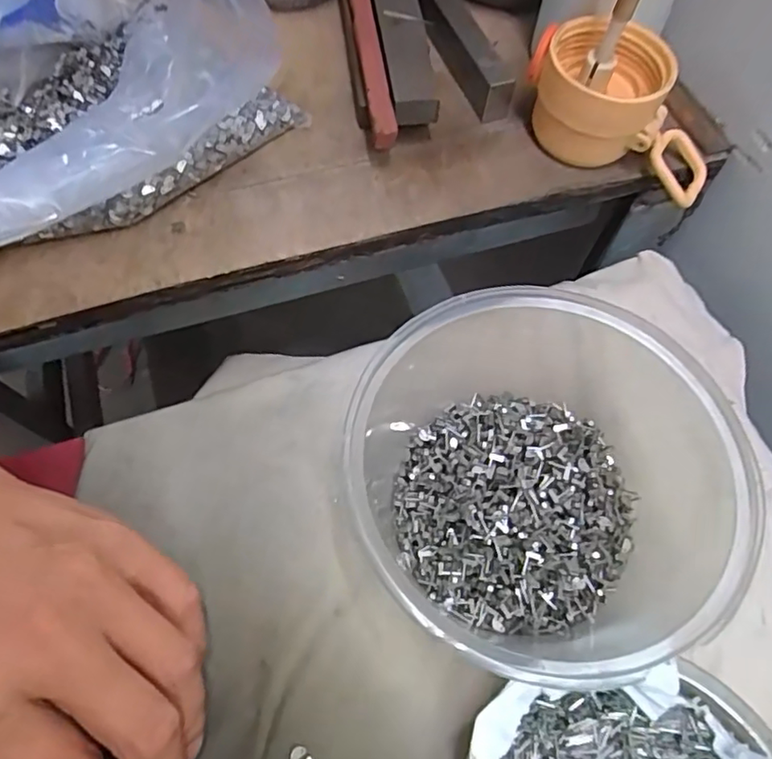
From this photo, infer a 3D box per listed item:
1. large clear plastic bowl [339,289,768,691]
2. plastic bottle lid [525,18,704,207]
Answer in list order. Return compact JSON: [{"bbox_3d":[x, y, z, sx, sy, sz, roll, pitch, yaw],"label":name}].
[{"bbox_3d":[0.056,0.039,0.234,0.136,0.061,0.137,1,62,-3],"label":"large clear plastic bowl"},{"bbox_3d":[0.127,-0.144,0.319,0.108,0.052,0.060,21,63,8],"label":"plastic bottle lid"}]

